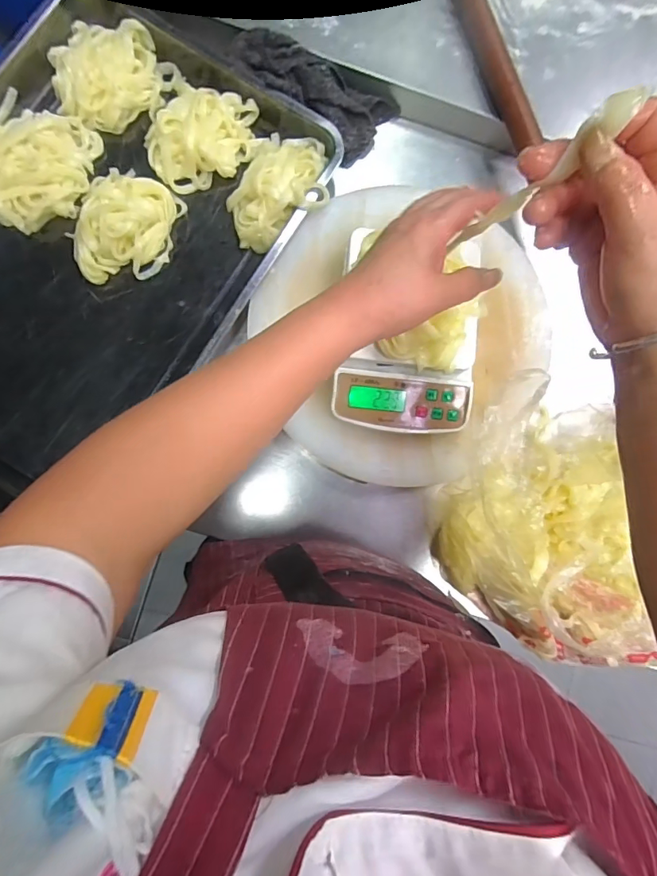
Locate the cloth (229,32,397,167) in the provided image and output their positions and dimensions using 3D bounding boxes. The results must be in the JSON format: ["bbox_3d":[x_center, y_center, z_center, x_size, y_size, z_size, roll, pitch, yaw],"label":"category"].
[{"bbox_3d":[-0.017,-0.440,0.579,0.213,0.044,0.091,25,83,-16],"label":"cloth"}]

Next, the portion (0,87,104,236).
[{"bbox_3d":[-0.356,-0.326,0.553,0.118,0.035,0.146,18,84,-3],"label":"portion"}]

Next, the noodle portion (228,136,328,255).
[{"bbox_3d":[-0.059,-0.306,0.571,0.113,0.044,0.151,20,84,-3],"label":"noodle portion"}]

